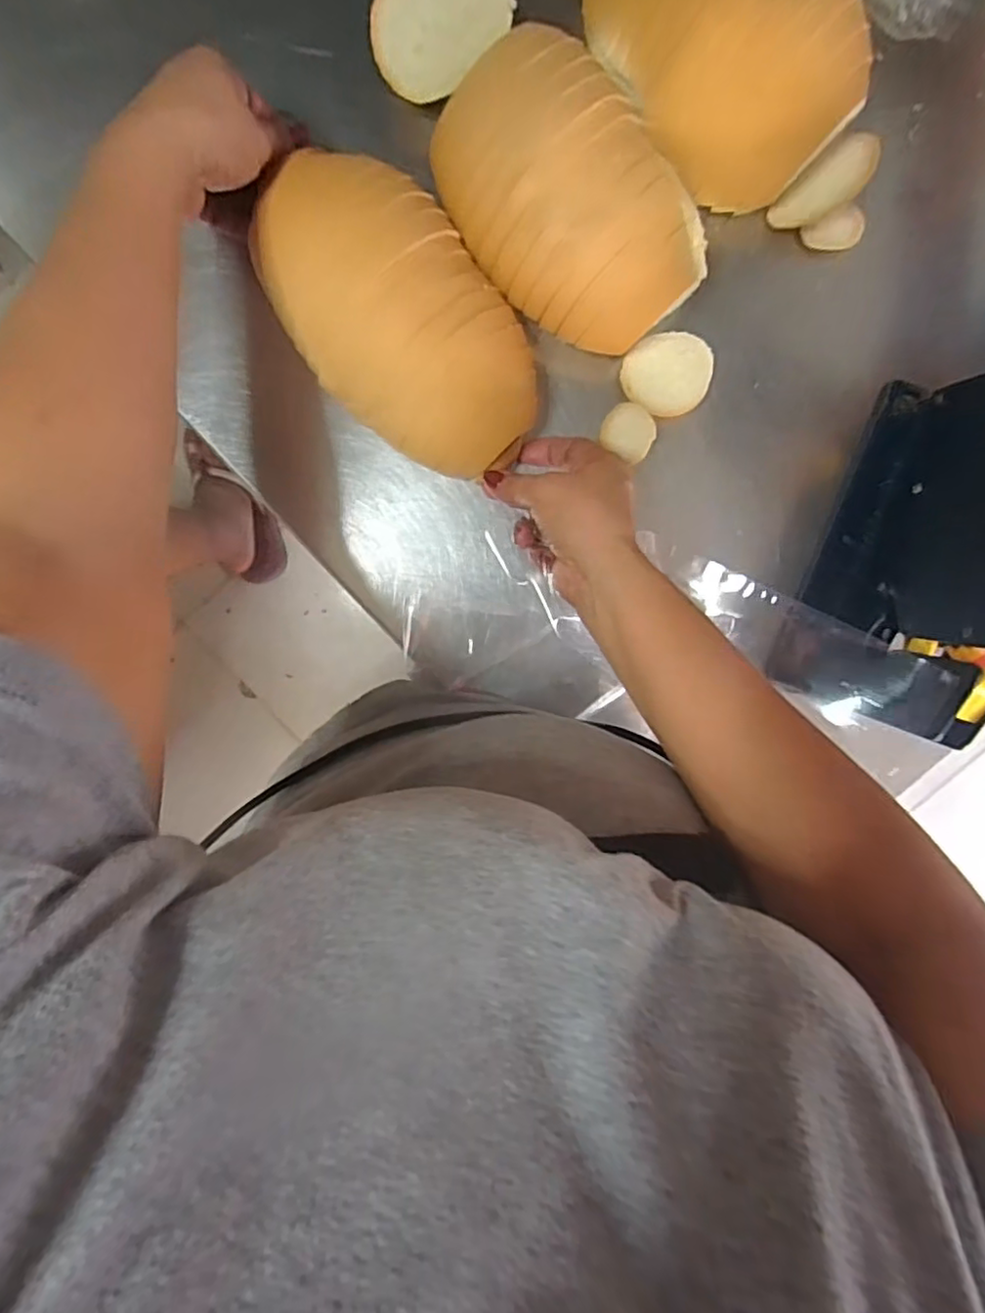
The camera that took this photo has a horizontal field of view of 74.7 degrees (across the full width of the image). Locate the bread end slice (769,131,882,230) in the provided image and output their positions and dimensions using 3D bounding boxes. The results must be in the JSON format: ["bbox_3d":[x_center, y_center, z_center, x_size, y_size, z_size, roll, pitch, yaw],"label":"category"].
[{"bbox_3d":[0.206,-0.293,0.402,0.064,0.012,0.032,-31,98,25],"label":"bread end slice"}]

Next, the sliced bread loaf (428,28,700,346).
[{"bbox_3d":[0.049,-0.260,0.376,0.116,0.073,0.154,-41,97,5],"label":"sliced bread loaf"}]

